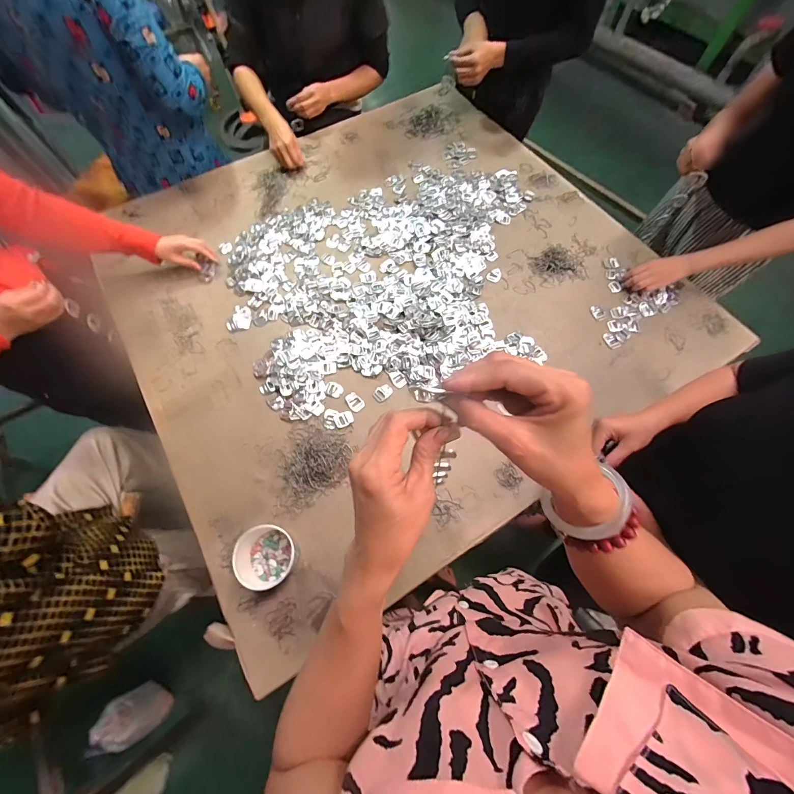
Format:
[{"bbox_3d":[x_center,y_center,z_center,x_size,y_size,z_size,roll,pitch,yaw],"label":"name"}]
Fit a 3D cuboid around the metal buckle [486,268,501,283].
[{"bbox_3d":[0.242,-0.302,0.847,0.031,0.004,0.043,32,72,14],"label":"metal buckle"}]

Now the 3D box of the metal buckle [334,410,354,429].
[{"bbox_3d":[-0.110,0.045,0.708,0.039,0.004,0.033,-23,69,-8],"label":"metal buckle"}]

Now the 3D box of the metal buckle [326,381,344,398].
[{"bbox_3d":[-0.135,-0.016,0.738,0.037,0.004,0.033,15,69,7],"label":"metal buckle"}]

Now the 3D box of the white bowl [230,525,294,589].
[{"bbox_3d":[-0.223,0.271,0.585,0.086,0.074,0.092,0,67,1],"label":"white bowl"}]

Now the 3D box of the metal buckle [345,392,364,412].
[{"bbox_3d":[-0.088,0.010,0.725,0.029,0.005,0.043,-38,72,-13],"label":"metal buckle"}]

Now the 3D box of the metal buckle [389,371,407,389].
[{"bbox_3d":[0.002,-0.039,0.742,0.026,0.007,0.041,-28,70,-10],"label":"metal buckle"}]

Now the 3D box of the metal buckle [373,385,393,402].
[{"bbox_3d":[-0.031,-0.009,0.736,0.040,0.004,0.031,-41,72,-14],"label":"metal buckle"}]

